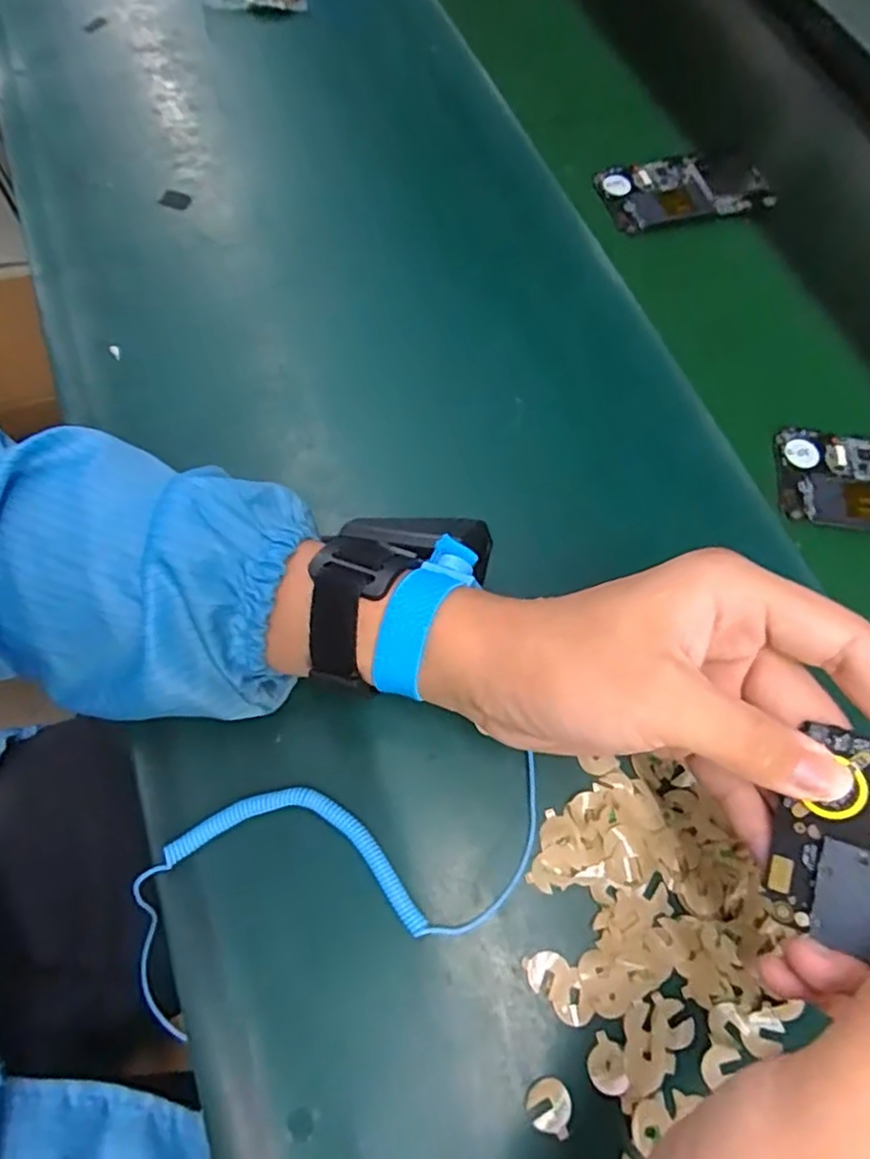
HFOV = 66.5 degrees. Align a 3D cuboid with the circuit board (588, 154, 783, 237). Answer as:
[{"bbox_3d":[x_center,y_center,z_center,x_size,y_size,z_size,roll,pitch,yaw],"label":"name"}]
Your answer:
[{"bbox_3d":[0.186,-0.286,0.488,0.124,0.011,0.064,-11,70,-7],"label":"circuit board"}]

